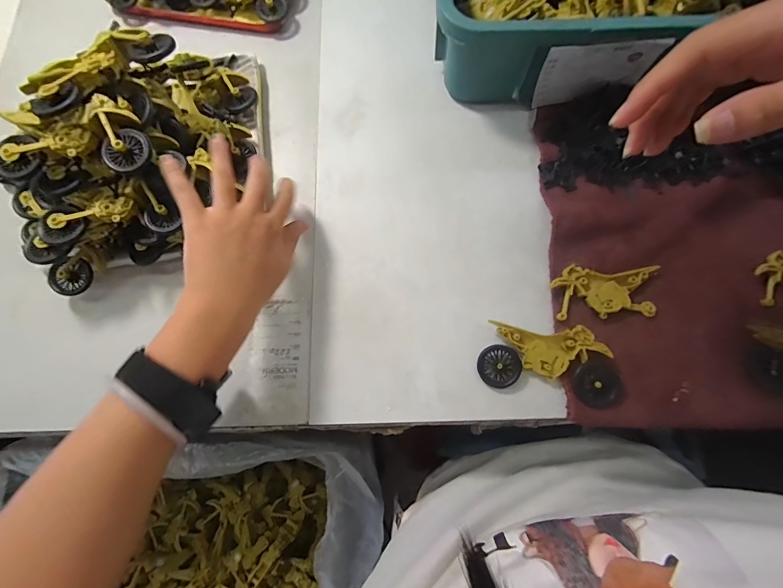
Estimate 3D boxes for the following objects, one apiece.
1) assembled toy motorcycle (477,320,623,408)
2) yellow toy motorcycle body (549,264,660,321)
[{"bbox_3d":[0.144,0.061,0.322,0.117,0.026,0.062,11,76,4],"label":"assembled toy motorcycle"},{"bbox_3d":[0.202,-0.001,0.337,0.096,0.017,0.049,-2,75,1],"label":"yellow toy motorcycle body"}]

